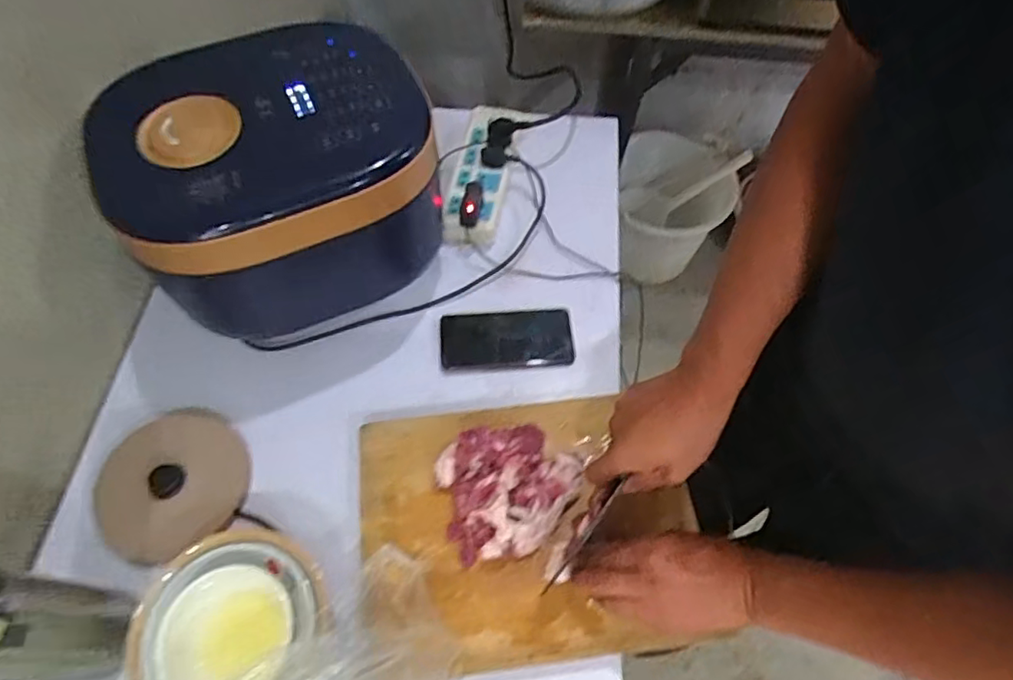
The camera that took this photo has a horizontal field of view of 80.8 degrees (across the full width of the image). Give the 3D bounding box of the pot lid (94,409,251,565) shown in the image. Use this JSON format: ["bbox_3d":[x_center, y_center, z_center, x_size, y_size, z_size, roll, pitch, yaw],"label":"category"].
[{"bbox_3d":[-0.362,0.152,0.643,0.151,0.024,0.149,0,62,1],"label":"pot lid"}]

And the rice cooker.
[{"bbox_3d":[-0.237,-0.158,0.702,0.311,0.300,0.258,-18,63,-9],"label":"rice cooker"}]

